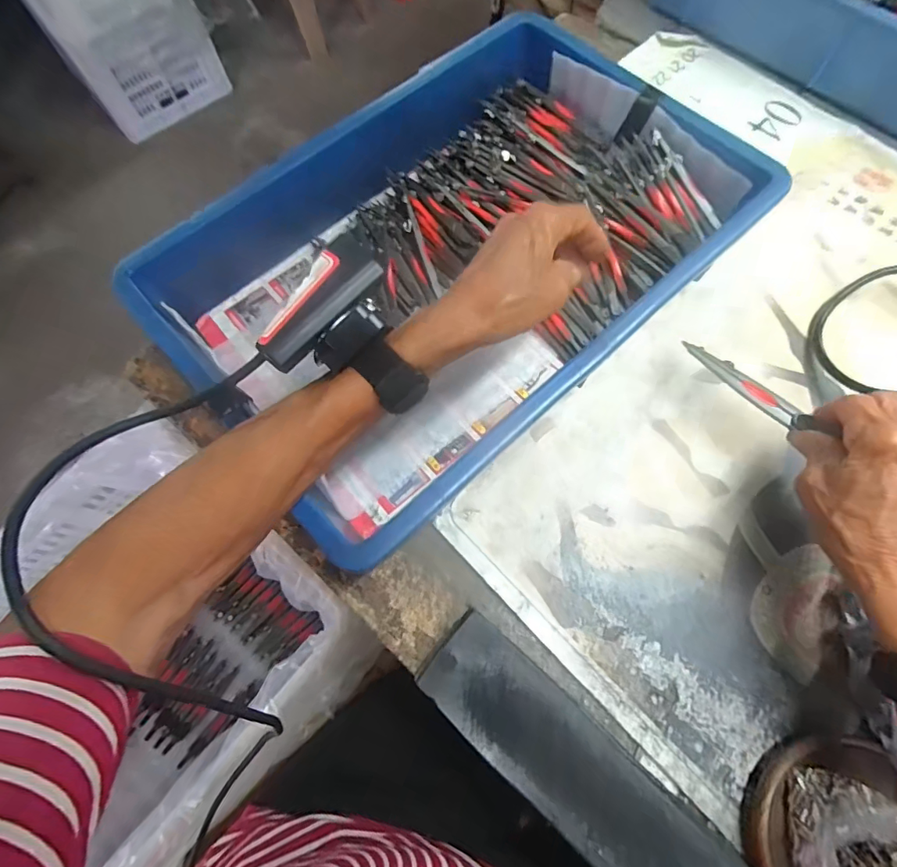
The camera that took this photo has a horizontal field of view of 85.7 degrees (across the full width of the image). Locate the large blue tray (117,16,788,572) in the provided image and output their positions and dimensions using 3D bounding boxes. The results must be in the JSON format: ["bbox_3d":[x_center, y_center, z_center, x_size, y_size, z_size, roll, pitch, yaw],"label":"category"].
[{"bbox_3d":[-0.009,-0.154,0.397,0.434,0.097,0.328,-40,76,-11],"label":"large blue tray"}]

